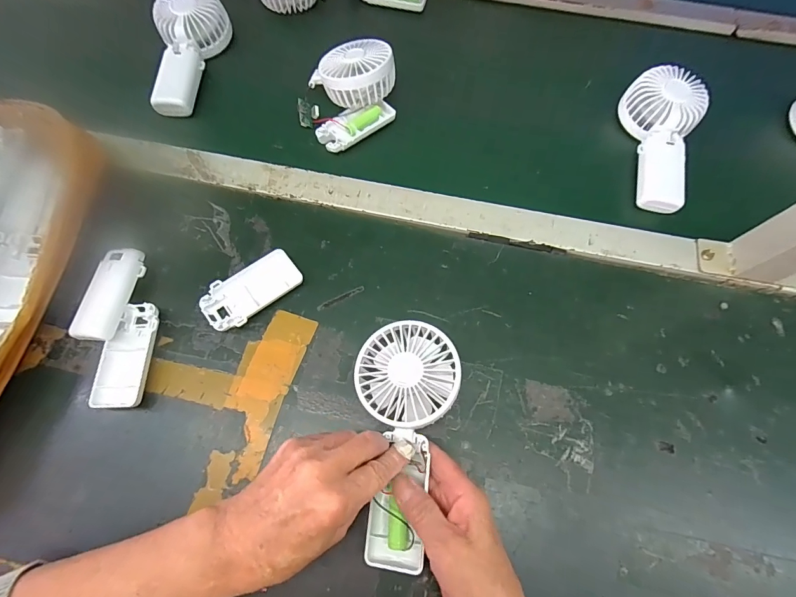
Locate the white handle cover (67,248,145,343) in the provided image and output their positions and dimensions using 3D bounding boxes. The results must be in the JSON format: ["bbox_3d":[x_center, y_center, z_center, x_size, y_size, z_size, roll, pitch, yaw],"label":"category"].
[{"bbox_3d":[-0.278,-0.004,0.367,0.041,0.020,0.091,9,70,3],"label":"white handle cover"}]

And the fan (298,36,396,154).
[{"bbox_3d":[-0.058,-0.247,0.446,0.118,0.047,0.098,-36,74,-13],"label":"fan"}]

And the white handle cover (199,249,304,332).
[{"bbox_3d":[-0.146,-0.008,0.379,0.095,0.016,0.049,-39,75,-14],"label":"white handle cover"}]

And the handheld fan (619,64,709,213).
[{"bbox_3d":[0.304,-0.183,0.434,0.085,0.046,0.174,14,70,4],"label":"handheld fan"}]

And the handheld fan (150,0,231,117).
[{"bbox_3d":[-0.261,-0.311,0.470,0.083,0.042,0.170,-6,70,-3],"label":"handheld fan"}]

